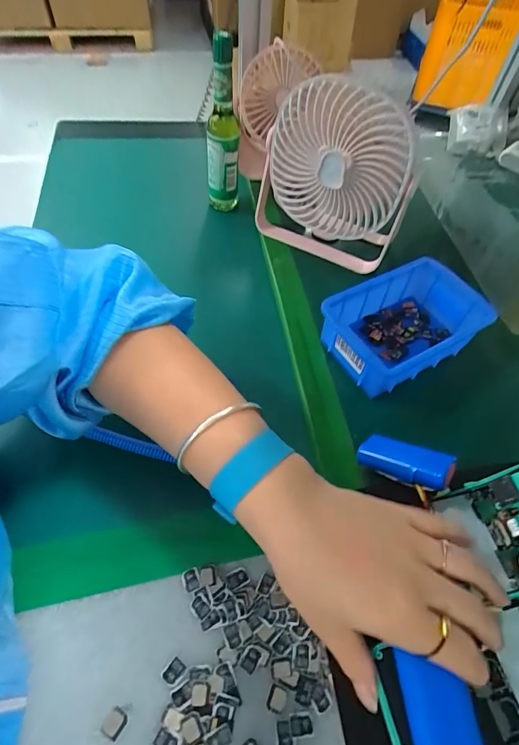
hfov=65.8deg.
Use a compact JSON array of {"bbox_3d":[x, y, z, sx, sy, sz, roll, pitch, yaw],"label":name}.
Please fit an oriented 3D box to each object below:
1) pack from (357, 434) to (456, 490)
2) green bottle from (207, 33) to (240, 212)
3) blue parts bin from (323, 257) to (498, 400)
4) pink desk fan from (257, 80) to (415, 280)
[{"bbox_3d":[0.112,0.069,0.311,0.068,0.014,0.029,11,51,36],"label":"pack"},{"bbox_3d":[-0.044,-0.281,0.480,0.039,0.192,0.042,-4,57,-7],"label":"green bottle"},{"bbox_3d":[0.143,-0.047,0.394,0.149,0.050,0.096,-24,61,-18],"label":"blue parts bin"},{"bbox_3d":[0.080,-0.215,0.439,0.169,0.176,0.064,20,58,10],"label":"pink desk fan"}]

